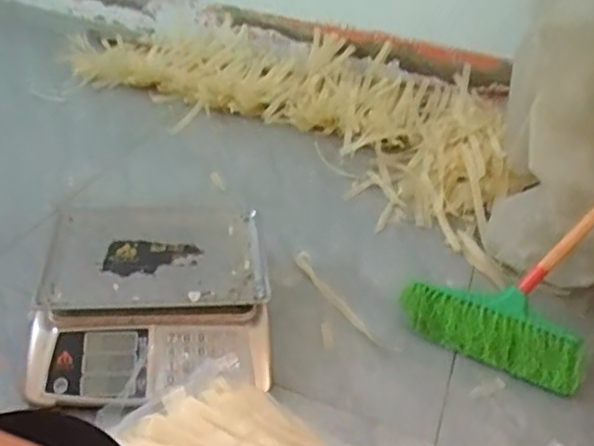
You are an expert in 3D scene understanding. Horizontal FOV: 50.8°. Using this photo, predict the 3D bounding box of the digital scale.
[{"bbox_3d":[-0.226,0.112,0.998,0.350,0.110,0.395,-1,38,-10],"label":"digital scale"}]

